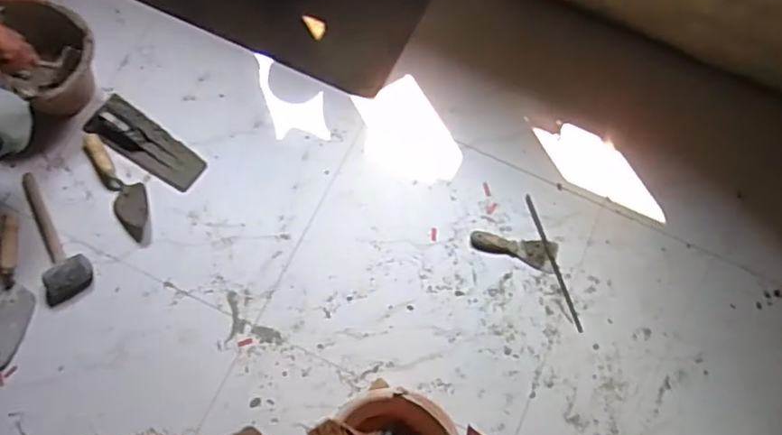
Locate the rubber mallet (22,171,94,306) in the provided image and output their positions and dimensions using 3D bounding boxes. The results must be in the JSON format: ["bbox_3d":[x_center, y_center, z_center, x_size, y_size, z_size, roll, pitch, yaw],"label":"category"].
[{"bbox_3d":[-0.732,0.020,1.365,0.109,0.054,0.334,-19,73,-9],"label":"rubber mallet"}]

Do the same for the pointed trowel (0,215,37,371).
[{"bbox_3d":[-0.805,0.151,1.318,0.092,0.043,0.324,-12,72,-7],"label":"pointed trowel"}]

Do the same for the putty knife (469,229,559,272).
[{"bbox_3d":[0.279,0.074,1.418,0.195,0.015,0.067,8,71,0],"label":"putty knife"}]

